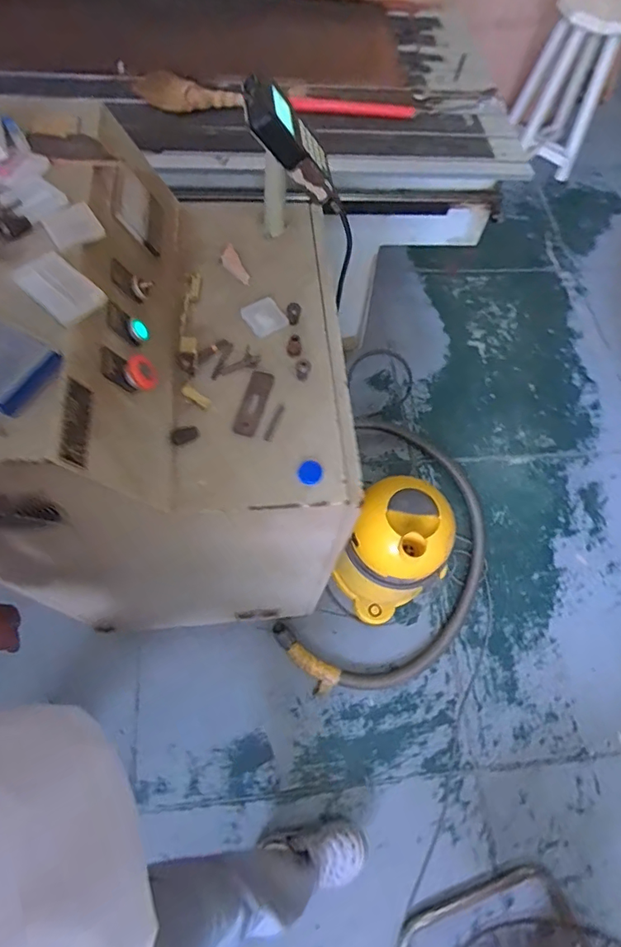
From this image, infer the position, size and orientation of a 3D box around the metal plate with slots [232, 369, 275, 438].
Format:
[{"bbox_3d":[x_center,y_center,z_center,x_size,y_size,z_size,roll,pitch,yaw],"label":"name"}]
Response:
[{"bbox_3d":[-0.076,-0.094,0.662,0.031,0.006,0.104,16,61,-1],"label":"metal plate with slots"}]

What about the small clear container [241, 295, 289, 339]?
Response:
[{"bbox_3d":[-0.067,-0.226,0.718,0.053,0.009,0.057,-27,70,-17],"label":"small clear container"}]

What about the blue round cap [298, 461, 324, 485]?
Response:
[{"bbox_3d":[0.000,0.000,0.624,0.031,0.007,0.029,2,64,-4],"label":"blue round cap"}]

